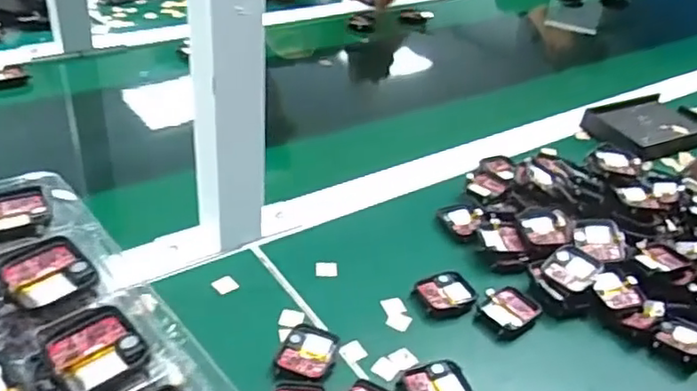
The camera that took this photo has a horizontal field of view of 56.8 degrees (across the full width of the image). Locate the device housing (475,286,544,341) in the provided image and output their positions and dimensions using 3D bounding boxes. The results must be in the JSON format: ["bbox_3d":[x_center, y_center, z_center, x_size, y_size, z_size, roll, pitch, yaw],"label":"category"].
[{"bbox_3d":[0.122,0.090,0.496,0.045,0.012,0.038,-21,44,-34],"label":"device housing"}]

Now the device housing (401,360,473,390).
[{"bbox_3d":[0.059,0.130,0.427,0.043,0.012,0.040,-3,36,-15],"label":"device housing"}]

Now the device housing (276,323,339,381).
[{"bbox_3d":[-0.028,0.109,0.443,0.036,0.010,0.044,14,35,9],"label":"device housing"}]

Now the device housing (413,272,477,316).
[{"bbox_3d":[0.075,0.078,0.502,0.042,0.010,0.036,-9,38,-22],"label":"device housing"}]

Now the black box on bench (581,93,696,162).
[{"bbox_3d":[0.355,-0.082,0.764,0.161,0.022,0.098,-12,39,-26],"label":"black box on bench"}]

